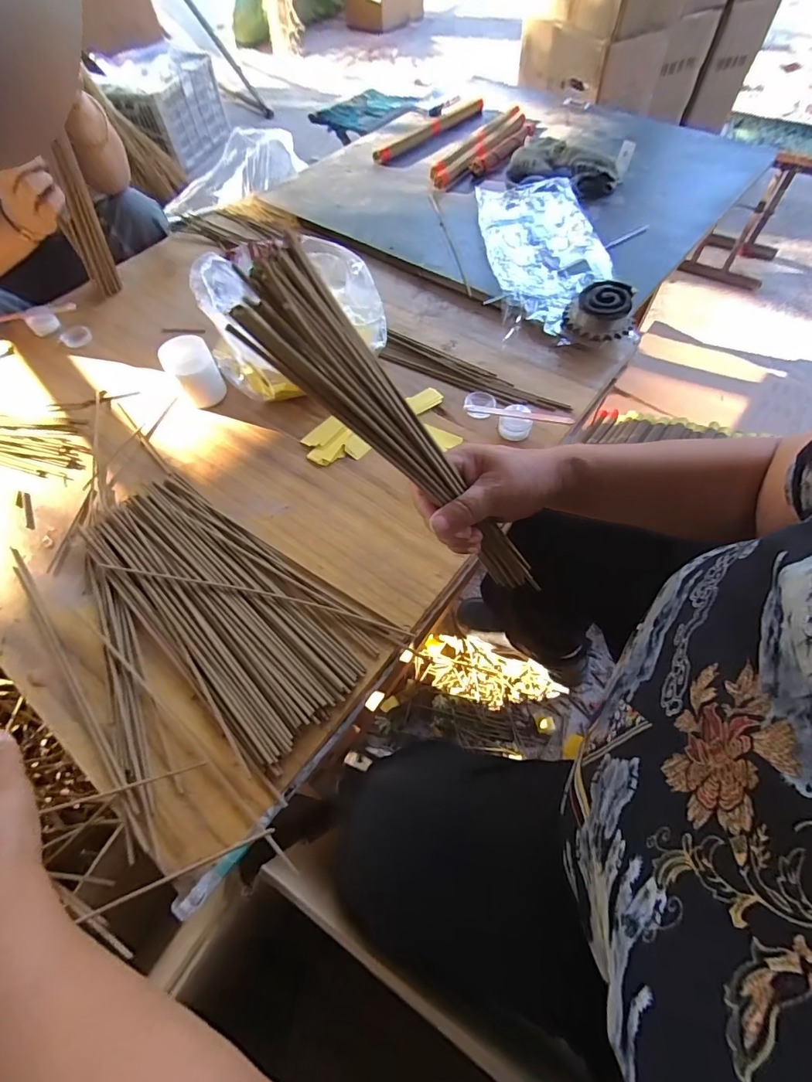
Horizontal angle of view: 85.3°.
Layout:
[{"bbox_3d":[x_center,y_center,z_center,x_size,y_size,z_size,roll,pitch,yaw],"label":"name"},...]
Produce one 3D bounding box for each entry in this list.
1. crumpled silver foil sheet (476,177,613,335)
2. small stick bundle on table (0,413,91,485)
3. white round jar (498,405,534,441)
[{"bbox_3d":[0.208,-0.445,0.662,0.171,0.030,0.355,-3,61,2],"label":"crumpled silver foil sheet"},{"bbox_3d":[-0.527,-0.141,0.546,0.305,0.013,0.081,14,63,11],"label":"small stick bundle on table"},{"bbox_3d":[0.127,-0.139,0.515,0.036,0.025,0.035,-1,62,3],"label":"white round jar"}]

